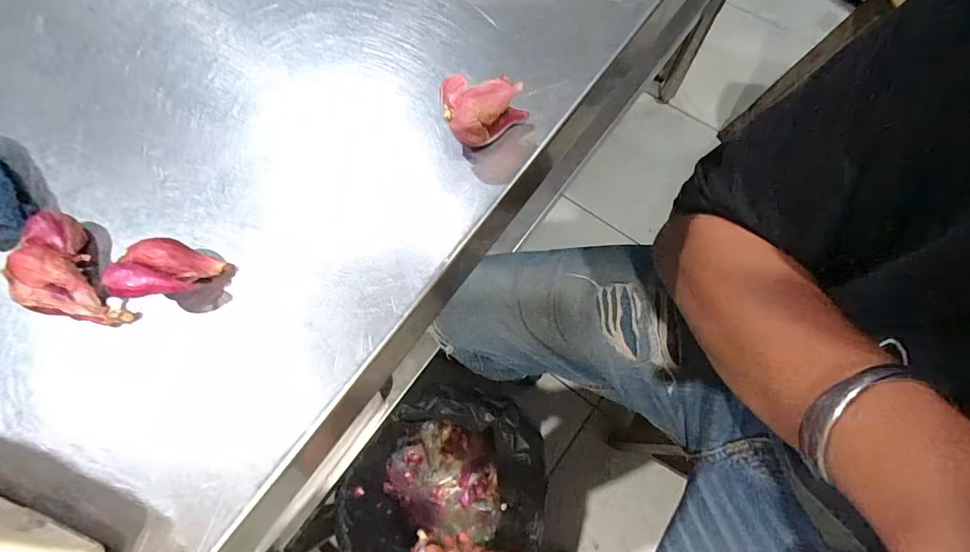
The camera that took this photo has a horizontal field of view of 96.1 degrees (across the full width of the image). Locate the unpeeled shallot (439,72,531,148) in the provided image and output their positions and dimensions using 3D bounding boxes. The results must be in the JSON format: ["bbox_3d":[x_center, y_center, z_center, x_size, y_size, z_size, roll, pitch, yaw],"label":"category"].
[{"bbox_3d":[-0.003,-0.075,0.202,0.039,0.023,0.027,10,75,7],"label":"unpeeled shallot"}]

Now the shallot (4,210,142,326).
[{"bbox_3d":[-0.196,0.000,0.199,0.029,0.024,0.064,-38,76,-10],"label":"shallot"}]

